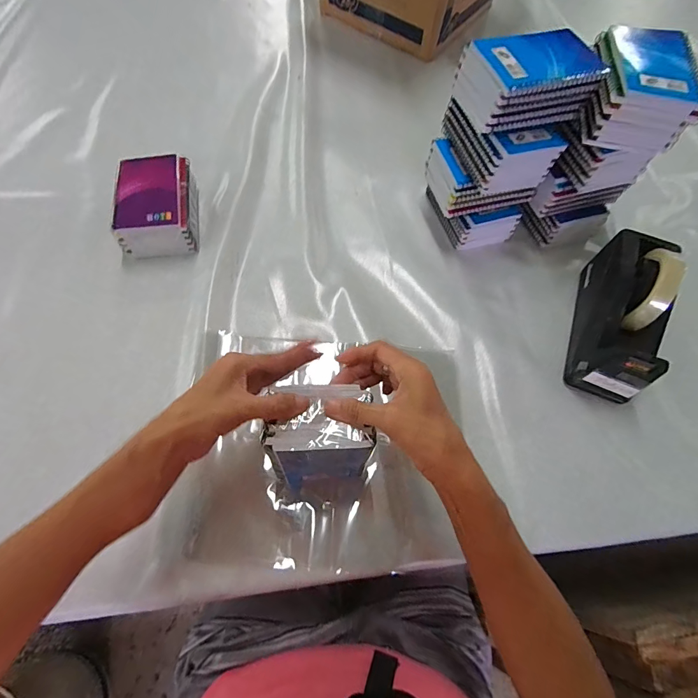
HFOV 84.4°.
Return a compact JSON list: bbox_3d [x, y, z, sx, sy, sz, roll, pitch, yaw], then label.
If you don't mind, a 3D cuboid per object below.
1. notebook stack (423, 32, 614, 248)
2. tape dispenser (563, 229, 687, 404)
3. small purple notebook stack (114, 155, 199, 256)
[{"bbox_3d":[0.196,-0.256,0.507,0.144,0.224,0.120,-14,66,-9],"label":"notebook stack"},{"bbox_3d":[0.342,-0.050,0.475,0.075,0.116,0.201,22,66,8],"label":"tape dispenser"},{"bbox_3d":[-0.267,-0.200,0.541,0.099,0.058,0.151,-10,66,-7],"label":"small purple notebook stack"}]

